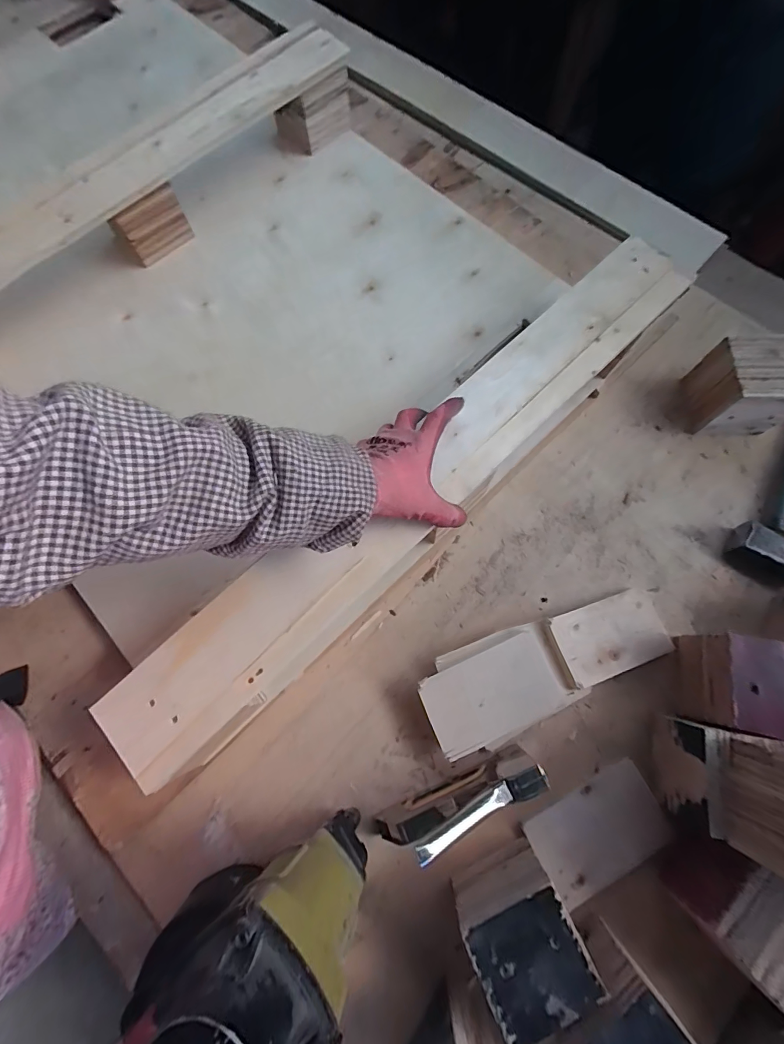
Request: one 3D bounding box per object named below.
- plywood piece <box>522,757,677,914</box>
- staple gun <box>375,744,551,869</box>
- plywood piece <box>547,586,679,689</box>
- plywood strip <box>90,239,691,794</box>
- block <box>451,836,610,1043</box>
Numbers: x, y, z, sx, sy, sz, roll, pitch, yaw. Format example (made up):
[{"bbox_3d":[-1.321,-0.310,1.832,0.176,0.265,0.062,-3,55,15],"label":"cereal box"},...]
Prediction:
[{"bbox_3d":[0.219,0.326,0.437,0.140,0.012,0.082,-27,70,-6],"label":"plywood piece"},{"bbox_3d":[0.067,0.280,0.407,0.171,0.111,0.023,-24,75,-6],"label":"staple gun"},{"bbox_3d":[0.256,0.132,0.483,0.144,0.010,0.079,-15,73,-14],"label":"plywood piece"},{"bbox_3d":[0.043,-0.049,0.414,0.727,0.013,0.095,-42,79,-10],"label":"plywood strip"},{"bbox_3d":[0.116,0.379,0.385,0.095,0.091,0.091,-22,74,-6],"label":"block"}]

